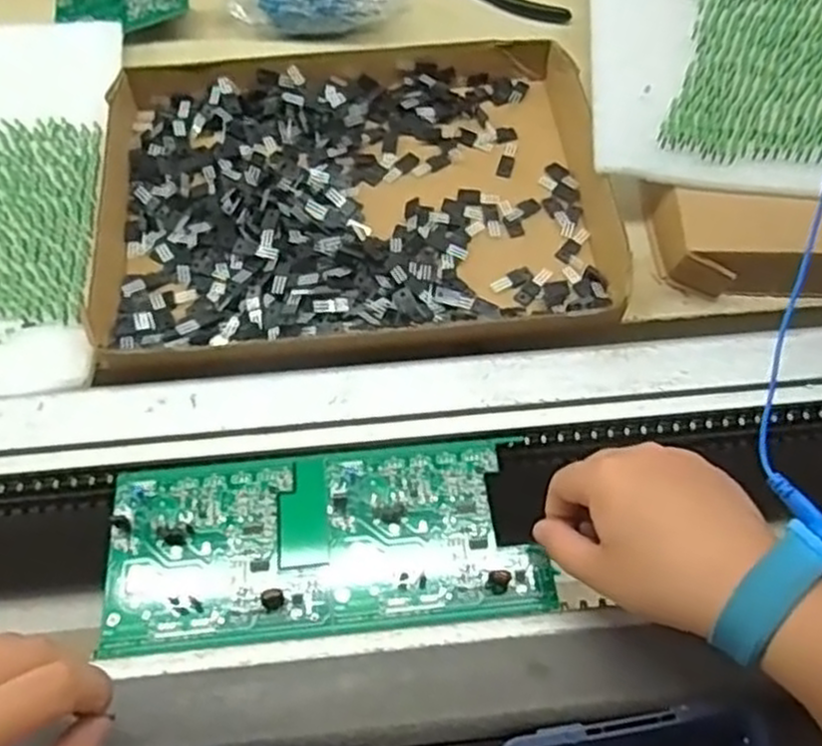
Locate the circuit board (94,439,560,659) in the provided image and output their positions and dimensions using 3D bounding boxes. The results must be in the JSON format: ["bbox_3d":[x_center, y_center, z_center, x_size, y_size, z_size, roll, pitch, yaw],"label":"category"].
[{"bbox_3d":[-0.043,0.083,0.388,0.211,0.007,0.095,-5,57,-3],"label":"circuit board"}]

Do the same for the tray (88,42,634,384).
[{"bbox_3d":[-0.031,-0.116,0.491,0.314,0.031,0.231,-4,57,-3],"label":"tray"}]

